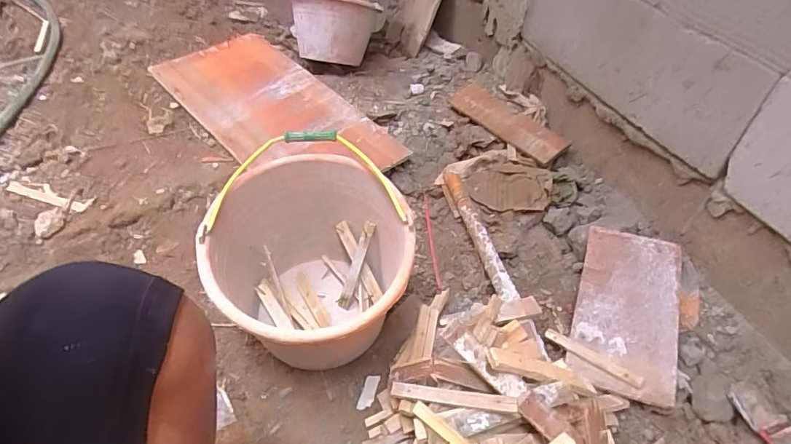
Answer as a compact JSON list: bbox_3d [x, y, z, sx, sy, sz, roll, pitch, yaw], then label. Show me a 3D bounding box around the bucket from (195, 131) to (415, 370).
[{"bbox_3d":[-0.123,0.070,0.739,0.270,0.237,0.326,-5,45,-8],"label":"bucket"}]

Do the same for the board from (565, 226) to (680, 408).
[{"bbox_3d":[0.401,0.148,0.842,0.160,0.015,0.305,14,56,18],"label":"board"}]

